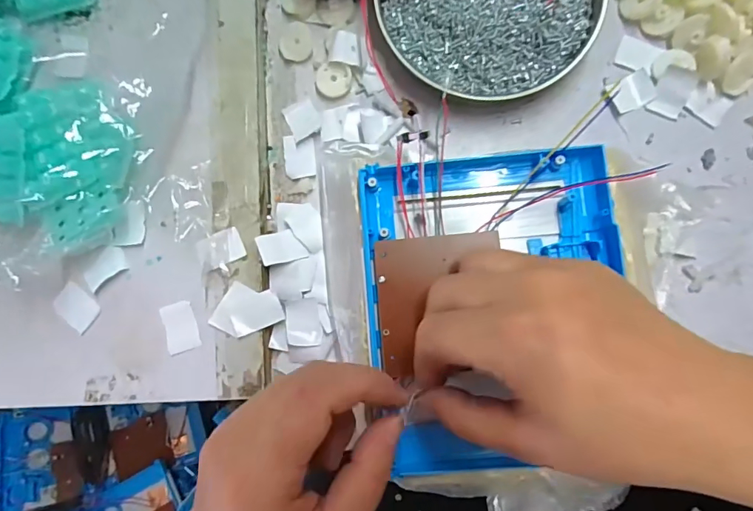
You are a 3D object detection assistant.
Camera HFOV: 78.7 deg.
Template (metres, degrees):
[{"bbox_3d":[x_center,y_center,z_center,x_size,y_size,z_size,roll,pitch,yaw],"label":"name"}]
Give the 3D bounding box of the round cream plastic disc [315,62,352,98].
[{"bbox_3d":[-0.028,-0.113,0.295,0.022,0.007,0.020,0,85,4],"label":"round cream plastic disc"}]

